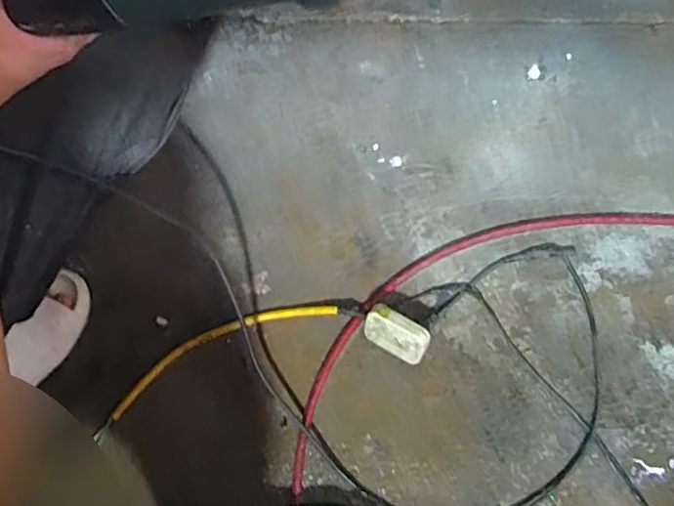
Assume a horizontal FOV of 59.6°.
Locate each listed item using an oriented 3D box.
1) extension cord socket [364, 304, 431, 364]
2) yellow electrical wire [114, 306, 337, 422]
[{"bbox_3d":[0.074,0.102,0.736,0.081,0.063,0.043,29,79,7],"label":"extension cord socket"},{"bbox_3d":[-0.152,0.122,0.760,0.309,0.009,0.051,-25,78,-5],"label":"yellow electrical wire"}]

